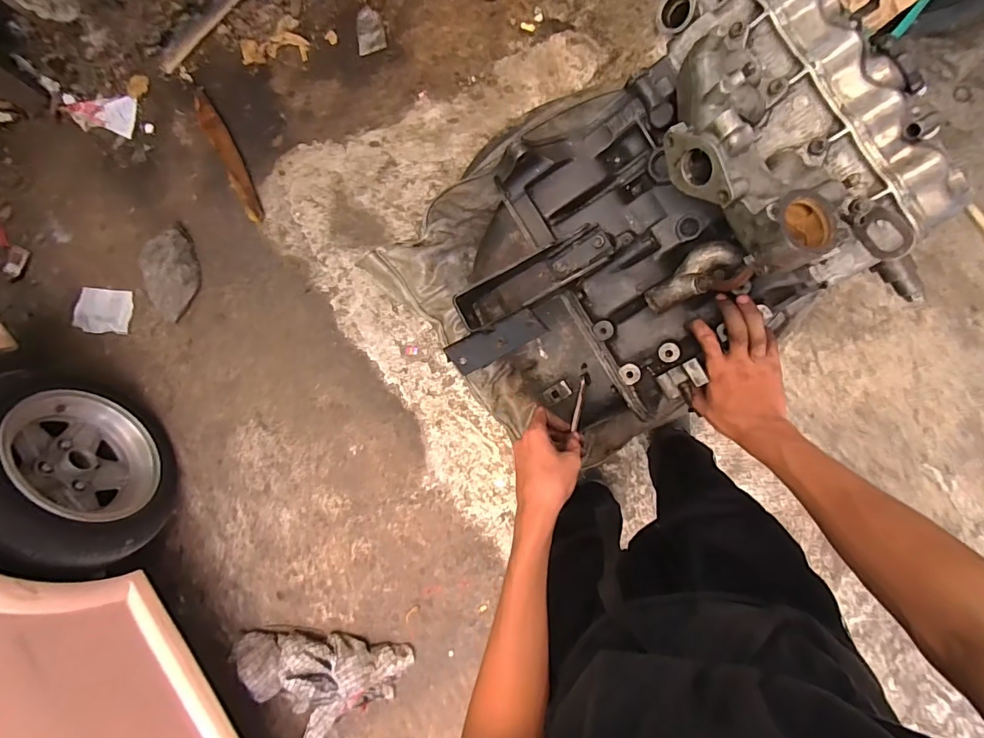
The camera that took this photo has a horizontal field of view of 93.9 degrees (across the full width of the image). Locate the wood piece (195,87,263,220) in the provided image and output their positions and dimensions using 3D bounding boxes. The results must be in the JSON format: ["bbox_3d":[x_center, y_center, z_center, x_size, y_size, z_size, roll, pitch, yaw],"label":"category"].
[{"bbox_3d":[-0.780,-0.629,1.360,0.064,0.008,0.416,-27,88,5],"label":"wood piece"}]

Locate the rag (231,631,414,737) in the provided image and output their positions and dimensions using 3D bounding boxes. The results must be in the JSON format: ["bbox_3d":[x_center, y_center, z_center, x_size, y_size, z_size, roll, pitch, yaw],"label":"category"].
[{"bbox_3d":[-0.471,0.931,1.277,0.506,0.090,0.368,-3,90,6],"label":"rag"}]

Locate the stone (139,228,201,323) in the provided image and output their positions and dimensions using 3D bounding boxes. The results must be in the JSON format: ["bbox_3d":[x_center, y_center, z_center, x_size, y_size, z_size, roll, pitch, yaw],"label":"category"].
[{"bbox_3d":[-0.933,-0.278,1.338,0.111,0.097,0.265,-8,88,5],"label":"stone"}]

